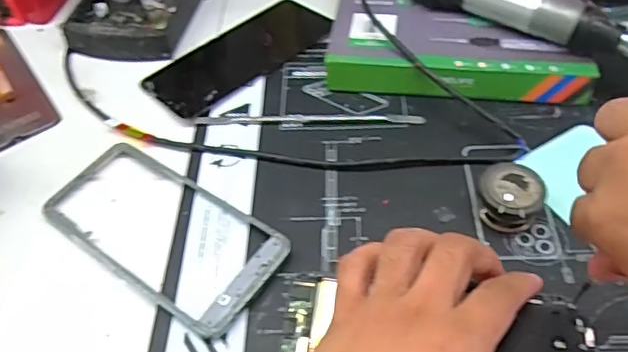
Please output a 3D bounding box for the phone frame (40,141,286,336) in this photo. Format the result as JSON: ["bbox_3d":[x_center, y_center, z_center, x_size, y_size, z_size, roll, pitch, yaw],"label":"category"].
[{"bbox_3d":[-0.099,0.032,0.359,0.165,0.009,0.078,28,59,24],"label":"phone frame"}]

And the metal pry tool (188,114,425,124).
[{"bbox_3d":[-0.005,-0.042,0.415,0.170,0.004,0.009,0,51,4],"label":"metal pry tool"}]

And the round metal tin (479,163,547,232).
[{"bbox_3d":[0.120,0.013,0.346,0.037,0.024,0.043,8,52,11],"label":"round metal tin"}]

